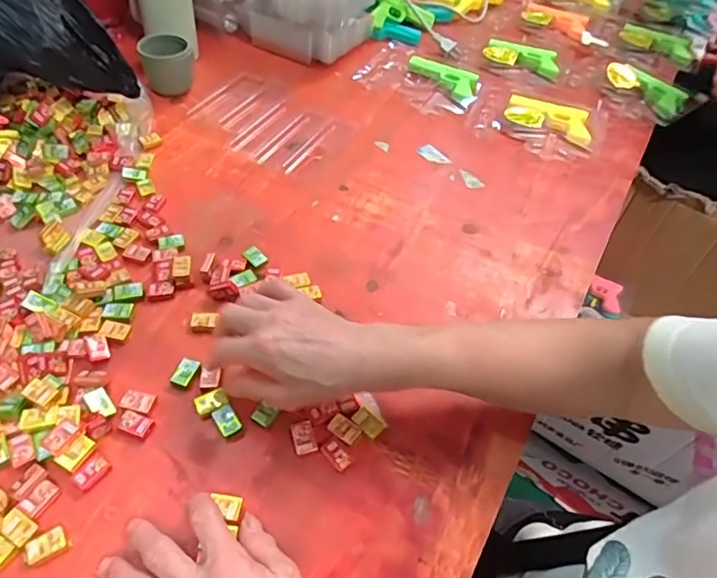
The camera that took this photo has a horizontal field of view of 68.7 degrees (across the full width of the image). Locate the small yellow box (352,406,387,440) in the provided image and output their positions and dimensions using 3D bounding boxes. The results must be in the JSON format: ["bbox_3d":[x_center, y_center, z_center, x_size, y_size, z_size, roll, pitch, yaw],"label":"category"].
[{"bbox_3d":[0.008,0.111,0.436,0.027,0.005,0.016,35,57,21],"label":"small yellow box"}]

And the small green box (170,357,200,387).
[{"bbox_3d":[-0.150,0.072,0.454,0.016,0.006,0.025,20,53,11],"label":"small green box"}]

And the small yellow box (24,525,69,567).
[{"bbox_3d":[-0.218,0.179,0.366,0.025,0.006,0.018,-31,60,-25],"label":"small yellow box"}]

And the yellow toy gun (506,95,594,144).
[{"bbox_3d":[0.265,-0.240,0.727,0.115,0.018,0.072,19,53,10],"label":"yellow toy gun"}]

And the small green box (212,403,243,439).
[{"bbox_3d":[-0.108,0.108,0.429,0.017,0.006,0.026,-29,59,-24],"label":"small green box"}]

